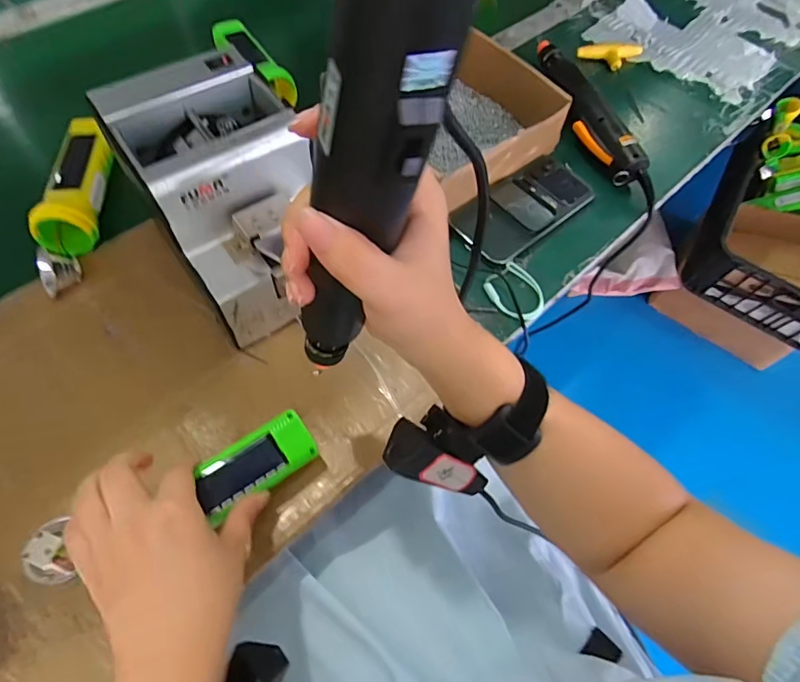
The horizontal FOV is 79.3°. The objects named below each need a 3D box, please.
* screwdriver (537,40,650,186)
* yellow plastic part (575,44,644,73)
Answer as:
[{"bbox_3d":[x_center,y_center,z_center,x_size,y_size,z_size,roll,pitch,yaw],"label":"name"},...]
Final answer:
[{"bbox_3d":[0.218,-0.285,0.586,0.044,0.035,0.241,-13,64,-10],"label":"screwdriver"},{"bbox_3d":[0.294,-0.392,0.667,0.093,0.012,0.045,-2,62,-5],"label":"yellow plastic part"}]

